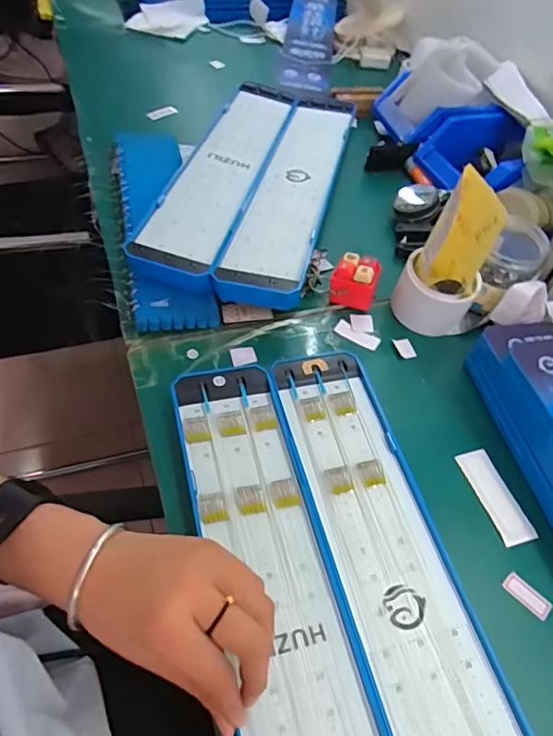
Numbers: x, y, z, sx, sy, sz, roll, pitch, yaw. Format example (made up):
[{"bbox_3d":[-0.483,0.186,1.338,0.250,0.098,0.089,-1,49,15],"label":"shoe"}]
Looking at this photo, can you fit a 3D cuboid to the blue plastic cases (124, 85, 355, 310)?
[{"bbox_3d":[-0.018,-0.259,0.660,0.187,0.039,0.489,13,52,3],"label":"blue plastic cases"}]

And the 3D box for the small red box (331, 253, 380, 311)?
[{"bbox_3d":[0.083,-0.091,0.548,0.045,0.041,0.045,16,52,6],"label":"small red box"}]

